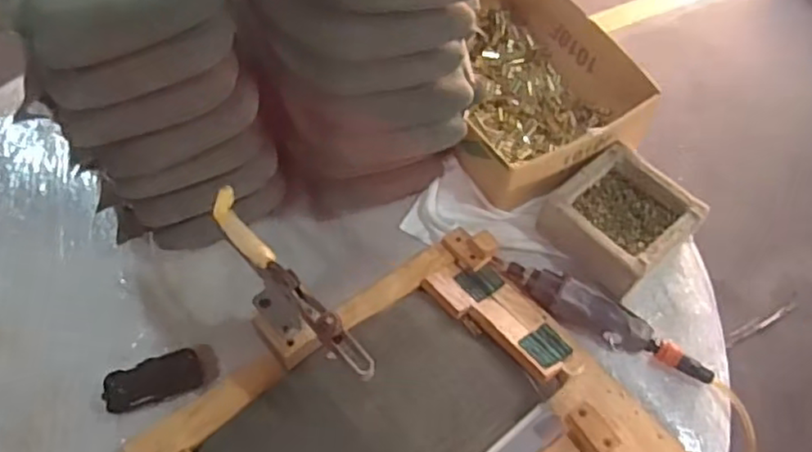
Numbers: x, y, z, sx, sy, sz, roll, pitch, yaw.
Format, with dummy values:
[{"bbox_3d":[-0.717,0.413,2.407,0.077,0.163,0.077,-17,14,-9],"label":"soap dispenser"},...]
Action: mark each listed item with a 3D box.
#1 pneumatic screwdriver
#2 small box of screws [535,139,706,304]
[{"bbox_3d":[0.248,0.115,0.833,0.282,0.048,0.055,23,59,10],"label":"pneumatic screwdriver"},{"bbox_3d":[0.292,-0.008,0.897,0.169,0.069,0.162,-36,67,-24],"label":"small box of screws"}]

